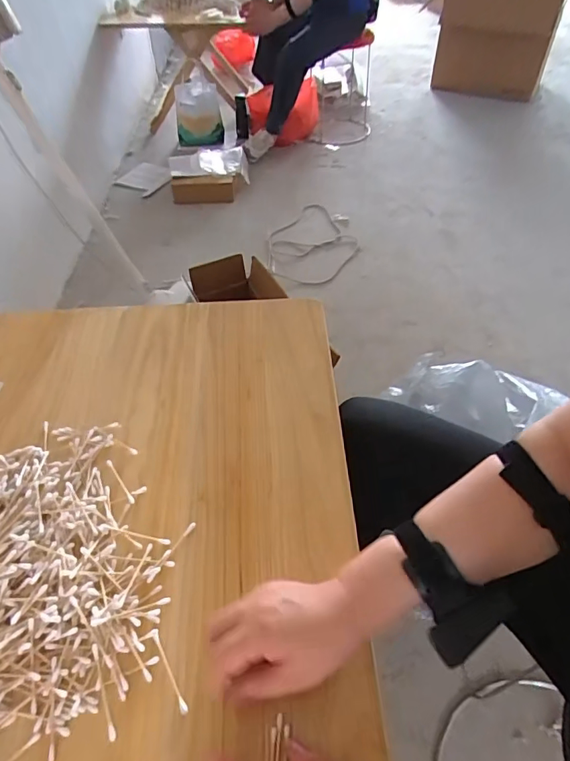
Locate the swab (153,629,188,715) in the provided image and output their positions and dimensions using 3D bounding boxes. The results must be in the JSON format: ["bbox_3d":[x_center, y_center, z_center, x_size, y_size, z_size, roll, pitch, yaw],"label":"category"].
[{"bbox_3d":[-0.100,0.250,0.418,0.006,0.004,0.072,-25,52,-18],"label":"swab"}]

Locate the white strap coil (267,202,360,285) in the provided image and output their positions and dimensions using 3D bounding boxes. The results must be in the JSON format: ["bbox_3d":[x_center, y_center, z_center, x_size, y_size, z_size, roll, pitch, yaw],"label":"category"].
[{"bbox_3d":[0.101,-0.554,1.851,0.344,0.026,0.605,-3,47,-1],"label":"white strap coil"}]

